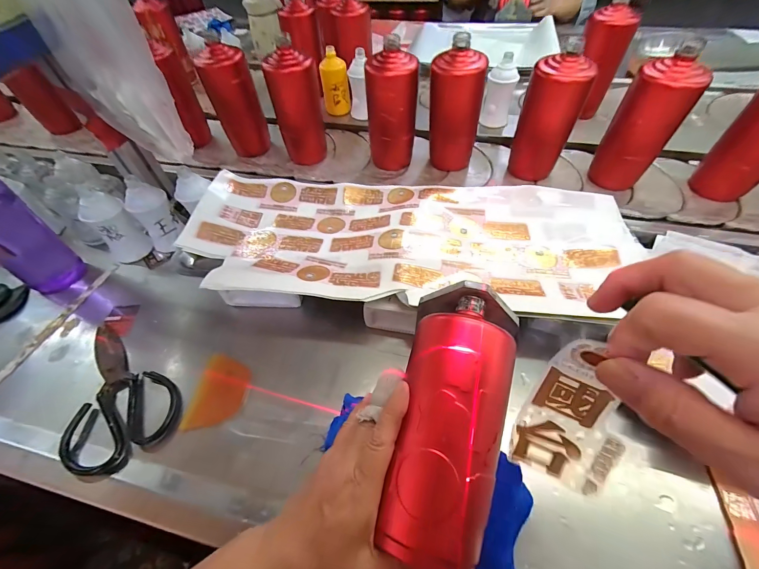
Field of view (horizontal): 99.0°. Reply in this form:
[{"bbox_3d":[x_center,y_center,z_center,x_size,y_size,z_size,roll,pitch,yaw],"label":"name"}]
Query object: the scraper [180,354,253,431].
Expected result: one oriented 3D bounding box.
[{"bbox_3d":[-0.187,0.127,0.382,0.064,0.007,0.087,5,54,7],"label":"scraper"}]

